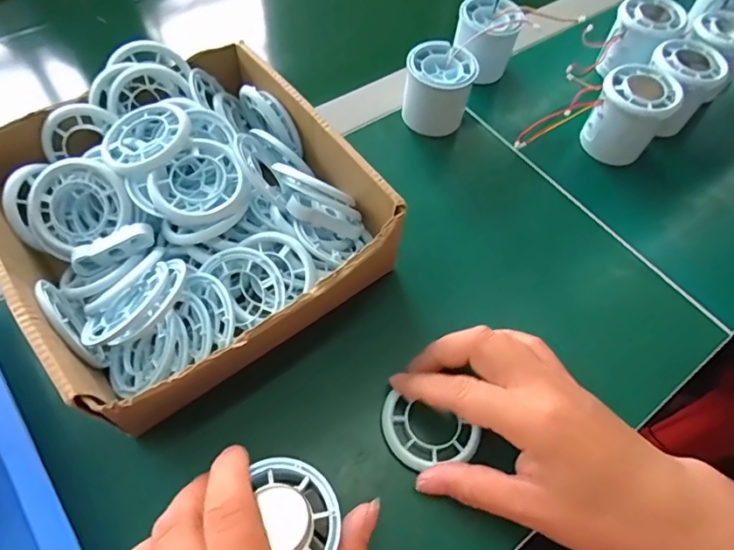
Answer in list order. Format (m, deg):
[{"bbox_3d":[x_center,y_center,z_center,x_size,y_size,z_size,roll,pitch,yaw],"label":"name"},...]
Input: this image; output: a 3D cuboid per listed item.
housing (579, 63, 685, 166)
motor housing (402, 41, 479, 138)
[{"bbox_3d":[0.210,-0.128,0.396,0.052,0.061,0.050,1,59,-2],"label":"housing"},{"bbox_3d":[0.057,-0.149,0.402,0.052,0.054,0.051,10,59,3],"label":"motor housing"}]

